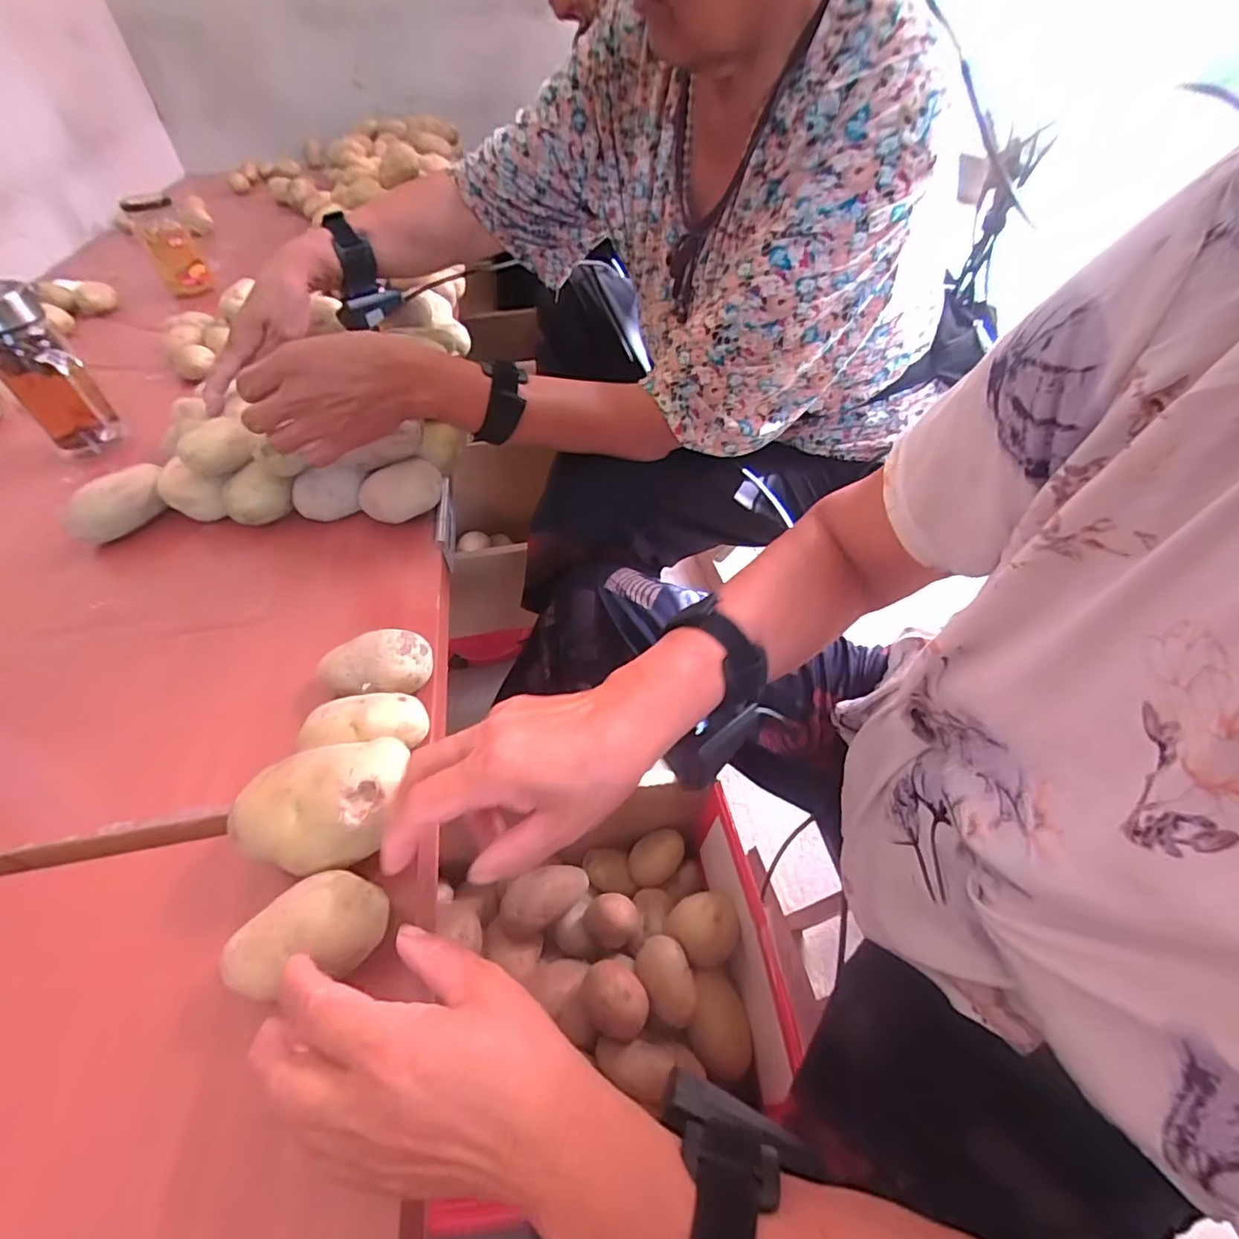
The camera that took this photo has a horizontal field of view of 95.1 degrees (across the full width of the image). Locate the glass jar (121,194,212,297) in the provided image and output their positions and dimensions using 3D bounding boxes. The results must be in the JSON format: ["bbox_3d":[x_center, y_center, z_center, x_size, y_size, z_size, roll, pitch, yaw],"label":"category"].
[{"bbox_3d":[-0.727,-0.608,0.913,0.066,0.120,0.075,-30,56,-22],"label":"glass jar"}]

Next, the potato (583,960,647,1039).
[{"bbox_3d":[-0.005,0.298,0.446,0.054,0.044,0.042,22,54,18],"label":"potato"}]

